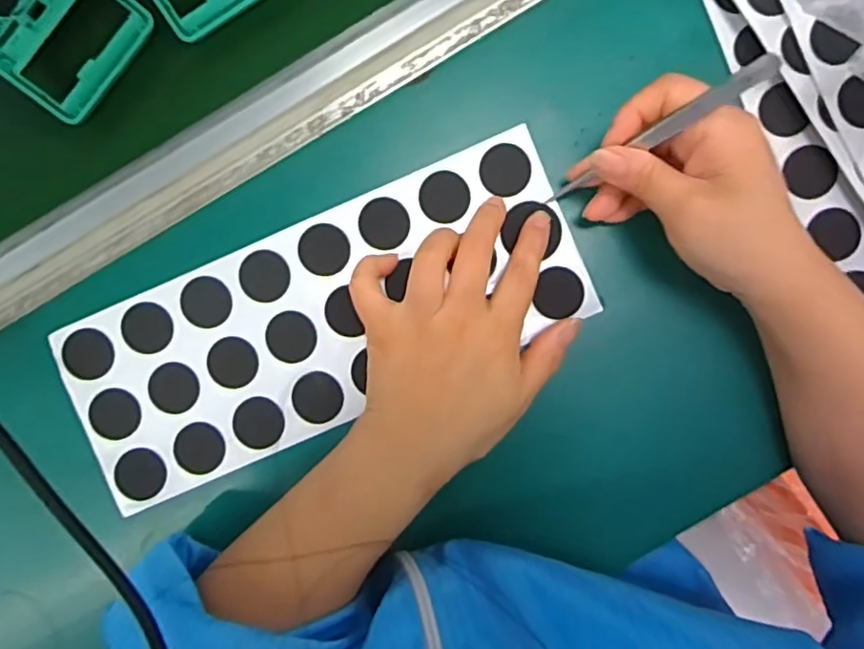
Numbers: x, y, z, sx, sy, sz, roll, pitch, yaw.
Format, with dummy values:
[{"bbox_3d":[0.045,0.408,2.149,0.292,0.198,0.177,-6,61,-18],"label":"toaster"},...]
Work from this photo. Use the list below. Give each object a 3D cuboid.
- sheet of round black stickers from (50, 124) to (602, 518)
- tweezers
[{"bbox_3d":[-0.062,-0.001,0.358,0.295,0.005,0.112,-24,90,2],"label":"sheet of round black stickers"},{"bbox_3d":[0.105,-0.090,0.306,0.006,0.129,0.009,-27,90,-40],"label":"tweezers"}]

